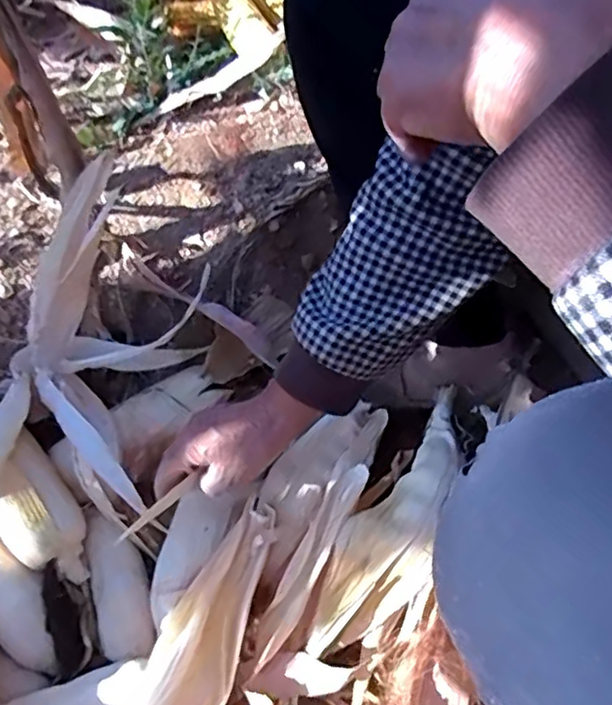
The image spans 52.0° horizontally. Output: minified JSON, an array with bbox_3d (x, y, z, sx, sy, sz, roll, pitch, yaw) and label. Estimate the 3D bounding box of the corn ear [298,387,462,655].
[{"bbox_3d":[0.082,0.142,0.535,0.072,0.056,0.246,28,66,14],"label":"corn ear"}]

